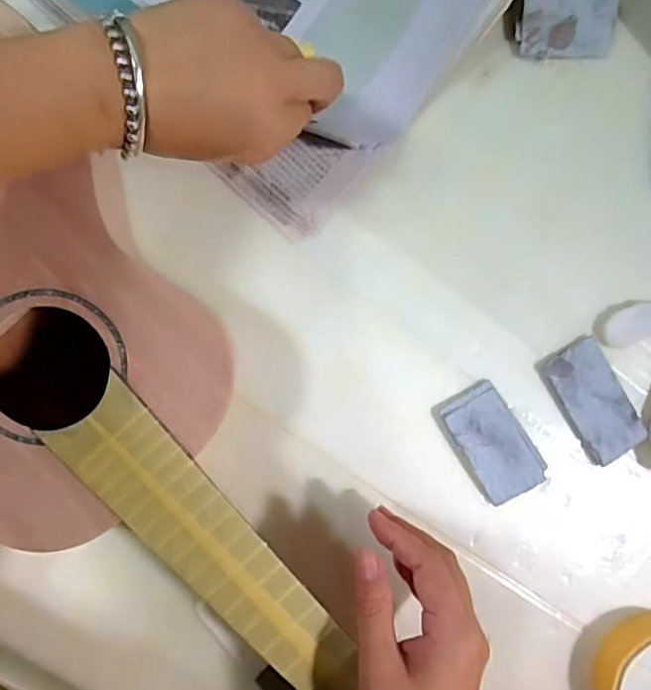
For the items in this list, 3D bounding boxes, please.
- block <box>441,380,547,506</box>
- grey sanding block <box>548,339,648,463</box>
[{"bbox_3d":[0.108,0.063,0.373,0.041,0.011,0.072,-31,94,-7],"label":"block"},{"bbox_3d":[0.180,0.037,0.383,0.043,0.006,0.077,-29,93,-7],"label":"grey sanding block"}]

